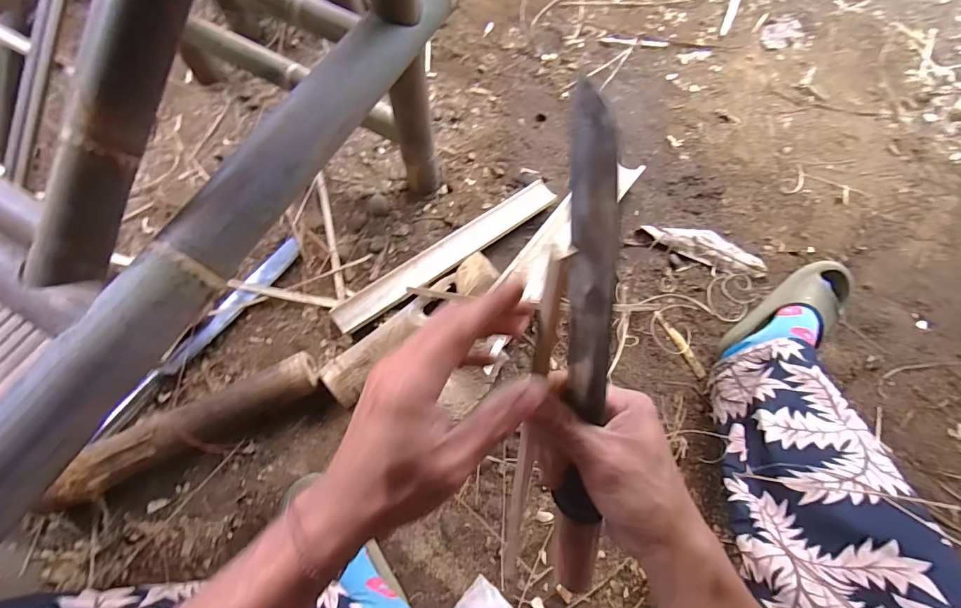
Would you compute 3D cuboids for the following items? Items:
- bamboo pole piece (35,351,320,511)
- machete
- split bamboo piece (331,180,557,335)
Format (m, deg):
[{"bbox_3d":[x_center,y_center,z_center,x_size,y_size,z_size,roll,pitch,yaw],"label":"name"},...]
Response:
[{"bbox_3d":[-0.414,0.177,0.673,0.368,0.074,0.055,-26,71,-11],"label":"bamboo pole piece"},{"bbox_3d":[0.064,0.052,0.283,0.025,0.034,0.330,-3,113,-1],"label":"machete"},{"bbox_3d":[-0.052,-0.090,0.794,0.433,0.024,0.066,-34,73,-12],"label":"split bamboo piece"}]

